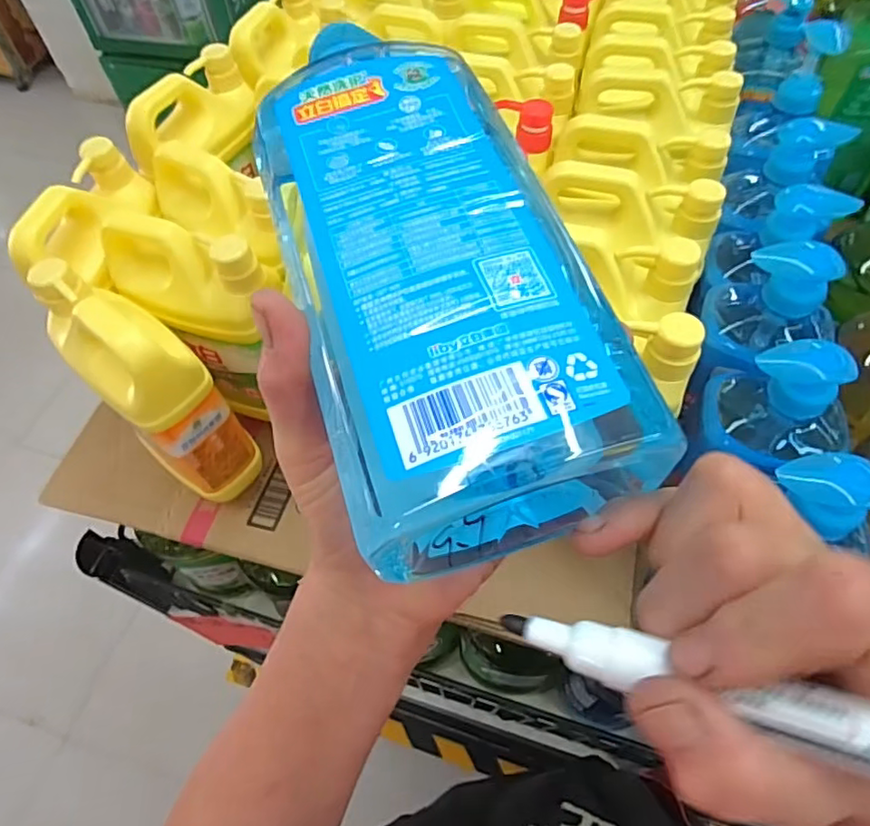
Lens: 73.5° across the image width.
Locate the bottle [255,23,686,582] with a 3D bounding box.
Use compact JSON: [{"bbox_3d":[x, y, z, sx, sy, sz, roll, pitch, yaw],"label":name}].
[{"bbox_3d":[-0.005,-0.050,0.196,0.083,0.063,0.189,-16,70,-7],"label":"bottle"}]

